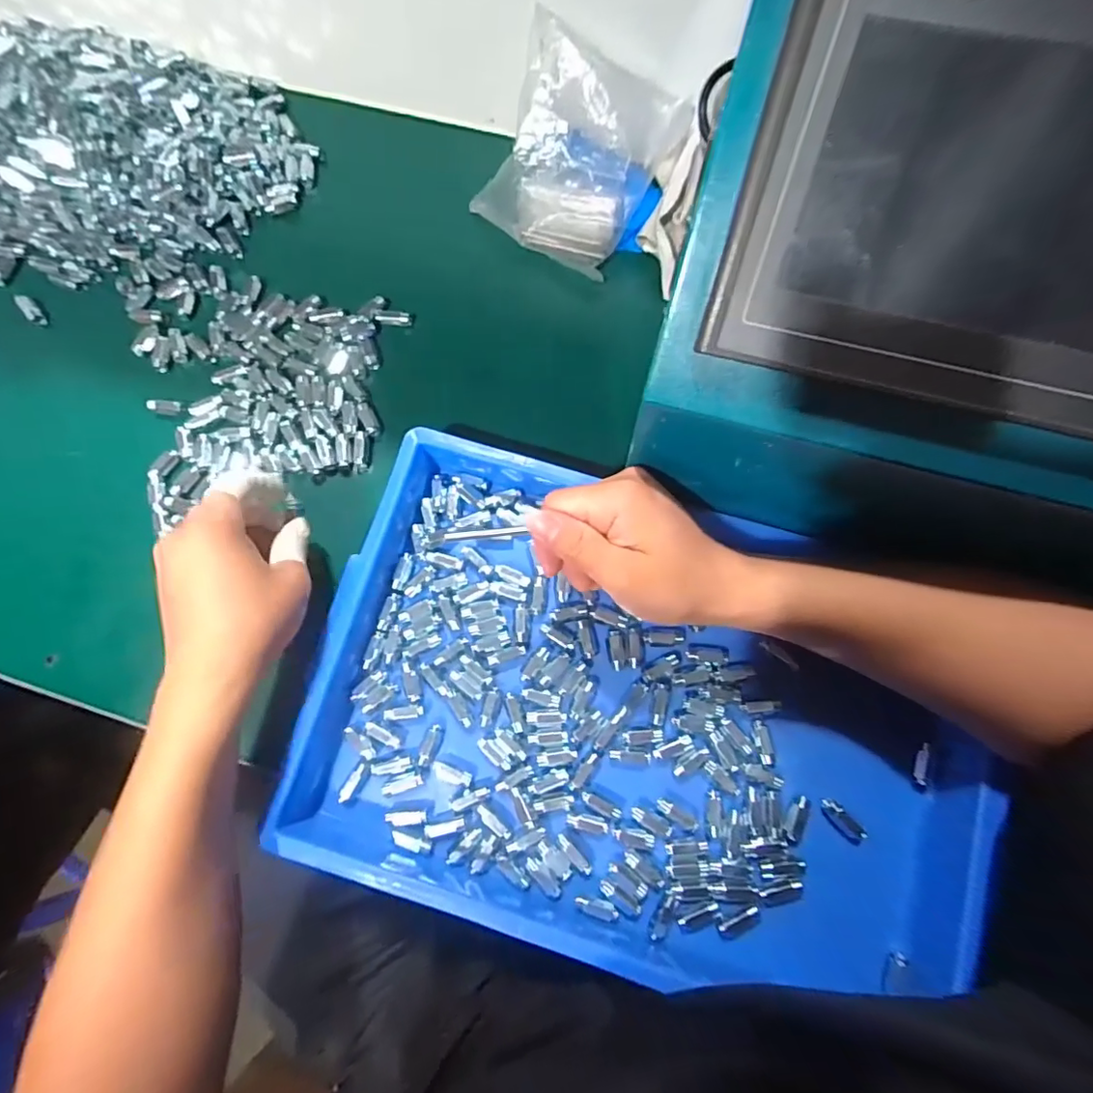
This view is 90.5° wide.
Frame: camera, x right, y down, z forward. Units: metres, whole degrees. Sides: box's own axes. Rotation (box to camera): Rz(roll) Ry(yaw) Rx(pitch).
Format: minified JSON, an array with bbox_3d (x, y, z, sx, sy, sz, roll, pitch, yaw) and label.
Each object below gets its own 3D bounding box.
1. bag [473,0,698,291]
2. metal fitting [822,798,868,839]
[{"bbox_3d":[0.021,-0.315,0.432,0.131,0.101,0.119,35,81,10],"label":"bag"},{"bbox_3d":[0.194,0.177,0.353,0.009,0.008,0.030,-42,64,-11],"label":"metal fitting"}]

